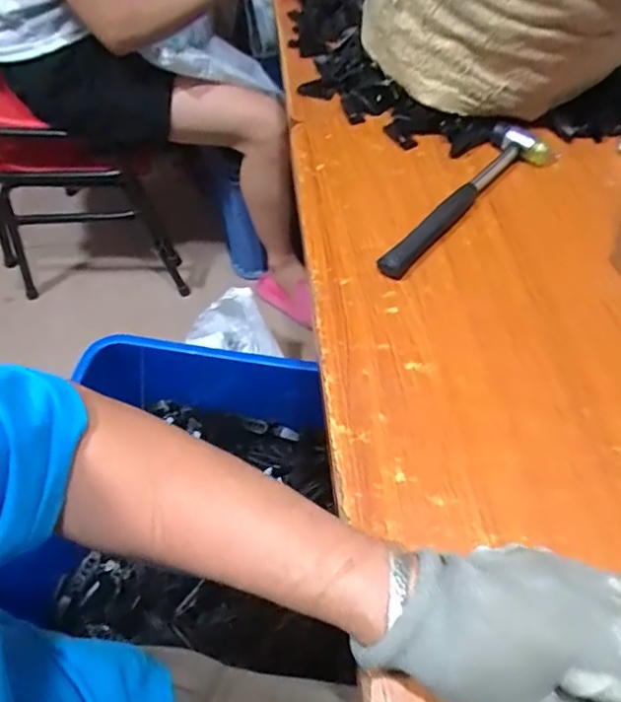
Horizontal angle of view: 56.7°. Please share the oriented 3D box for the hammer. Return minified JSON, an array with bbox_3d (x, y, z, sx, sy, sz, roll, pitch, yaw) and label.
[{"bbox_3d":[0.147,-0.142,0.533,0.057,0.019,0.244,33,61,25],"label":"hammer"}]

